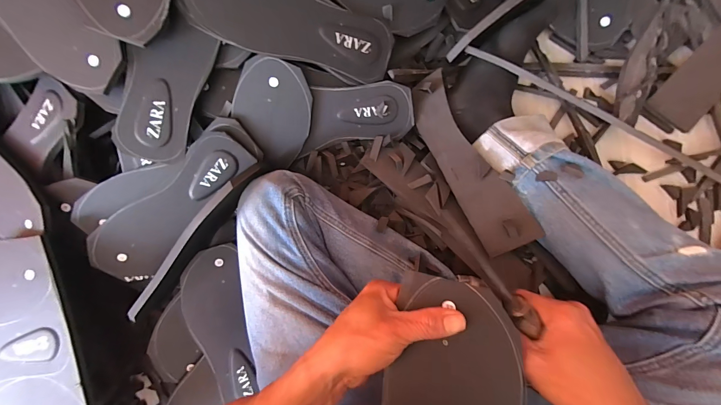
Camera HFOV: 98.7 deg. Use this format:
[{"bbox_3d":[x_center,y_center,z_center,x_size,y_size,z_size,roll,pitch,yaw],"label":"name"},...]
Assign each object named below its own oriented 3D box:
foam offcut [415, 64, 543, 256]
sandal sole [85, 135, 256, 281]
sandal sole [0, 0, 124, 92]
[{"bbox_3d":[0.141,-0.053,0.413,0.070,0.015,0.249,-31,79,14],"label":"foam offcut"},{"bbox_3d":[-0.249,0.010,0.416,0.250,0.023,0.095,-42,117,5],"label":"sandal sole"},{"bbox_3d":[-0.366,-0.220,0.328,0.230,0.033,0.088,39,90,-6],"label":"sandal sole"}]

